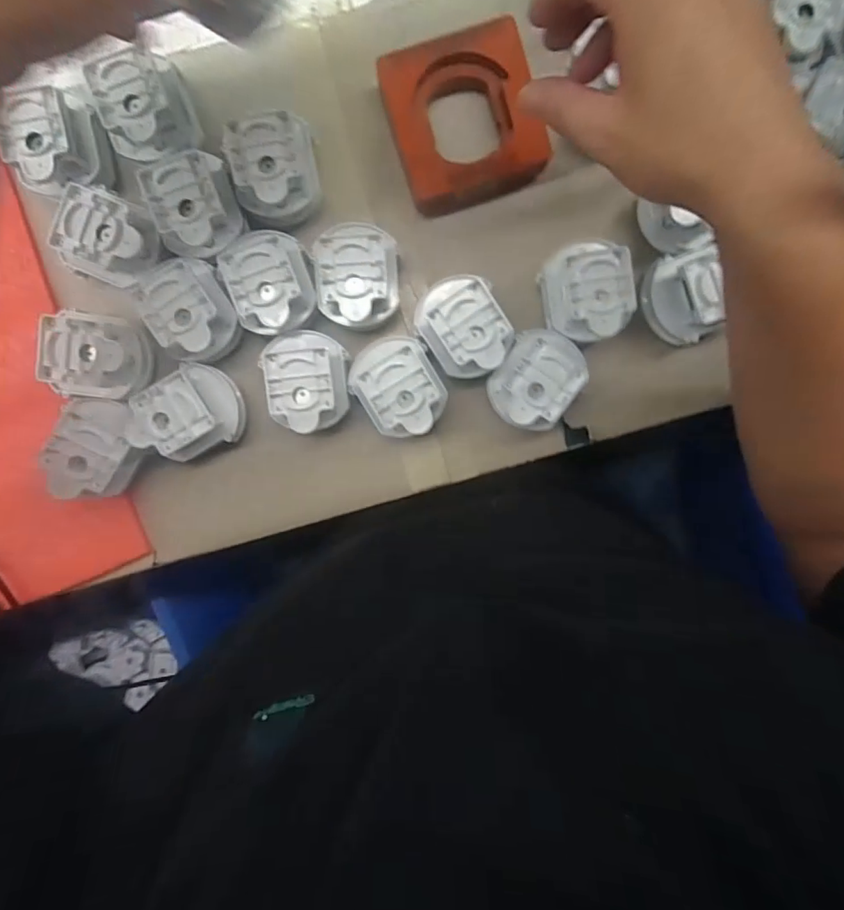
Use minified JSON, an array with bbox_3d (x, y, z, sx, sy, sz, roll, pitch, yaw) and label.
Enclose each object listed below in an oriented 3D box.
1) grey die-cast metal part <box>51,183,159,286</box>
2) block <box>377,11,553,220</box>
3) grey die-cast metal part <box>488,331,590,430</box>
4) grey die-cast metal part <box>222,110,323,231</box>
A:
[{"bbox_3d":[-0.215,-0.147,0.344,0.052,0.036,0.058,31,93,-2],"label":"grey die-cast metal part"},{"bbox_3d":[0.029,-0.235,0.354,0.101,0.034,0.103,-17,94,1],"label":"block"},{"bbox_3d":[0.082,-0.054,0.361,0.054,0.047,0.071,34,93,-2],"label":"grey die-cast metal part"},{"bbox_3d":[-0.102,-0.195,0.352,0.057,0.055,0.063,-4,94,0],"label":"grey die-cast metal part"}]

